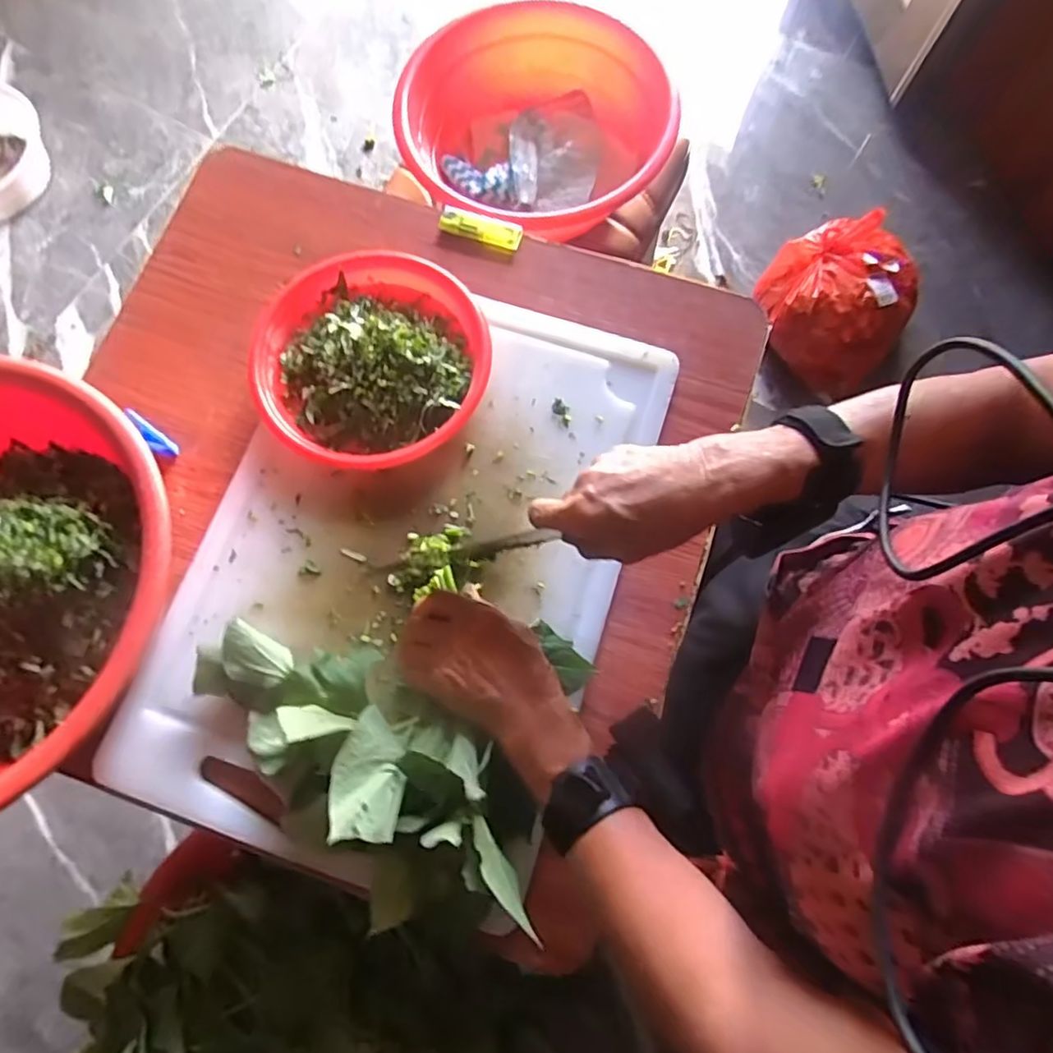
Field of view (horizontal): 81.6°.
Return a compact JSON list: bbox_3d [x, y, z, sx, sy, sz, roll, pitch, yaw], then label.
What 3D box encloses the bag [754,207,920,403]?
[{"bbox_3d":[0.553,-0.420,1.158,0.233,0.222,0.248,6,75,1],"label":"bag"}]

